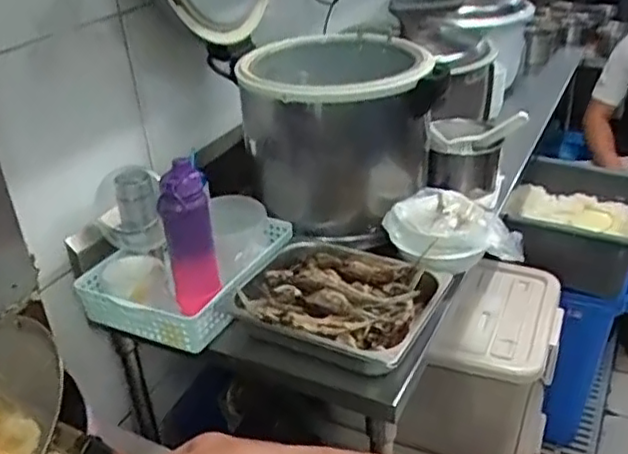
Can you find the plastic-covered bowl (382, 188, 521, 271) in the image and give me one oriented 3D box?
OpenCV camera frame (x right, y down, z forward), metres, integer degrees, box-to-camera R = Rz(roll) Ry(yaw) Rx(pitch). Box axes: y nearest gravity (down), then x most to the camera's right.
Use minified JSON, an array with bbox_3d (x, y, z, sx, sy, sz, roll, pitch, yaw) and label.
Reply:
[{"bbox_3d":[0.256,-0.001,1.223,0.237,0.083,0.147,0,29,8],"label":"plastic-covered bowl"}]

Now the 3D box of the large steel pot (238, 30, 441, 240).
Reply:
[{"bbox_3d":[0.046,-0.205,1.330,0.360,0.358,0.346,-3,29,2],"label":"large steel pot"}]

